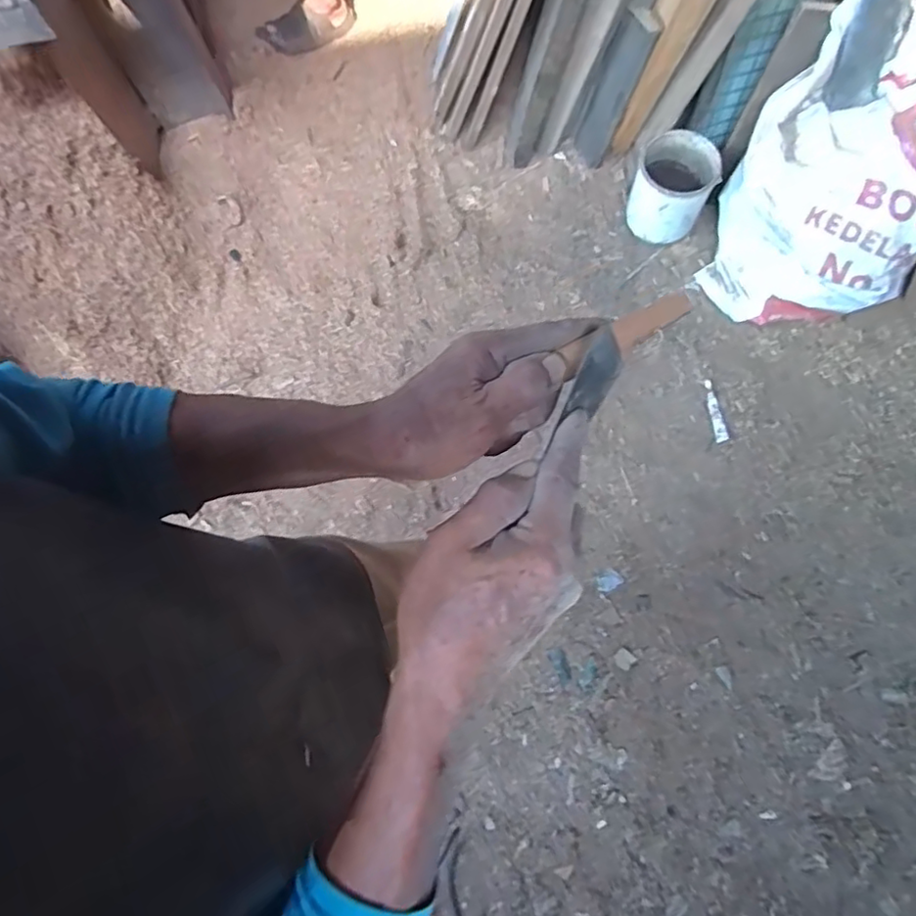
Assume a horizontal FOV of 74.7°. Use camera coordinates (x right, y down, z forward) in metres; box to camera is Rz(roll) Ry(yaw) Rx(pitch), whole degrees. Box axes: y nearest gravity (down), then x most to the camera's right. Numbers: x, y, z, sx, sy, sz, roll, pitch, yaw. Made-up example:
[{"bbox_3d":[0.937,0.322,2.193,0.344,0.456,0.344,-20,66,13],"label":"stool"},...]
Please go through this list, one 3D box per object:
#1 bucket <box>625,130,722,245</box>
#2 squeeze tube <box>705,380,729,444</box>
[{"bbox_3d":[0.504,-0.636,1.417,0.175,0.180,0.169,0,76,1],"label":"bucket"},{"bbox_3d":[0.613,-0.111,1.427,0.030,0.009,0.151,-9,76,-4],"label":"squeeze tube"}]

